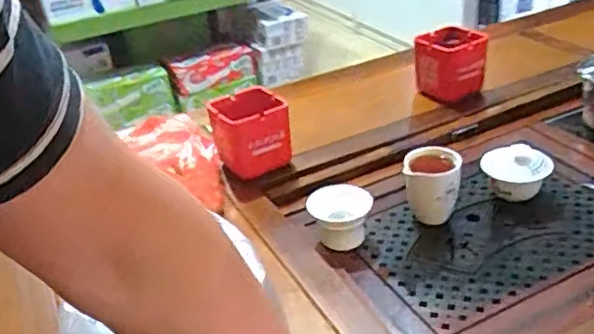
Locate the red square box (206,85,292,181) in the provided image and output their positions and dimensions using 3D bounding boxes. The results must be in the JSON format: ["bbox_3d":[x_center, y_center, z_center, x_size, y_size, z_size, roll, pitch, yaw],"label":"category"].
[{"bbox_3d":[-0.064,-0.049,0.904,0.102,0.092,0.098,-21,33,-24],"label":"red square box"}]

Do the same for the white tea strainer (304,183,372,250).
[{"bbox_3d":[0.058,0.062,0.798,0.073,0.051,0.067,-5,30,3],"label":"white tea strainer"}]

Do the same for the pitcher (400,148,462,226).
[{"bbox_3d":[0.174,0.028,0.808,0.071,0.083,0.067,5,32,19],"label":"pitcher"}]

